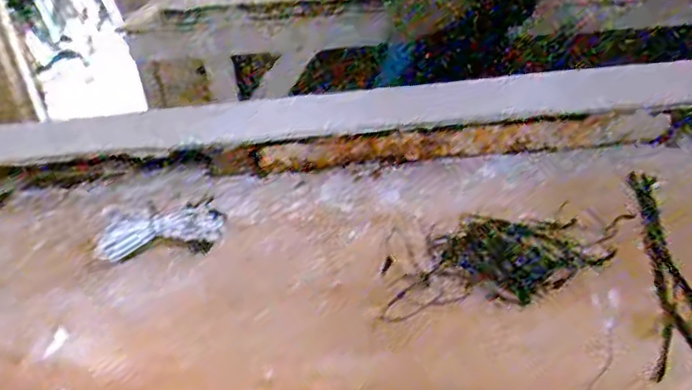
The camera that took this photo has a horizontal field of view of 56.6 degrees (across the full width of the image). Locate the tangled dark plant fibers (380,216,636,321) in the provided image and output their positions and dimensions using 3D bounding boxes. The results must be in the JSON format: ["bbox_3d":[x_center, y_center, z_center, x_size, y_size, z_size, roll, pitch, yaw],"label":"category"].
[{"bbox_3d":[0.167,0.063,0.659,0.253,0.033,0.109,-7,29,-1],"label":"tangled dark plant fibers"}]

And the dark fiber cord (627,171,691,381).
[{"bbox_3d":[0.337,0.058,0.643,0.075,0.032,0.329,4,30,18],"label":"dark fiber cord"}]

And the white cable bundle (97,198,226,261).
[{"bbox_3d":[-0.210,0.041,0.724,0.134,0.034,0.053,-5,29,1],"label":"white cable bundle"}]

